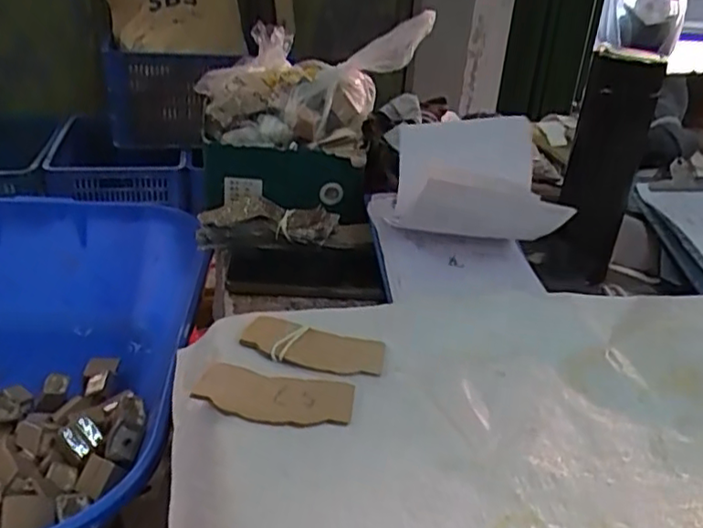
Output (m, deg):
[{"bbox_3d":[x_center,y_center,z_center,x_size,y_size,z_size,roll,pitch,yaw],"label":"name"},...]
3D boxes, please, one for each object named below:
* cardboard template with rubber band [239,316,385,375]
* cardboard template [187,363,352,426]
[{"bbox_3d":[-0.031,0.063,0.493,0.109,0.012,0.047,11,28,11],"label":"cardboard template with rubber band"},{"bbox_3d":[-0.055,0.092,0.442,0.109,0.005,0.052,9,27,7],"label":"cardboard template"}]

